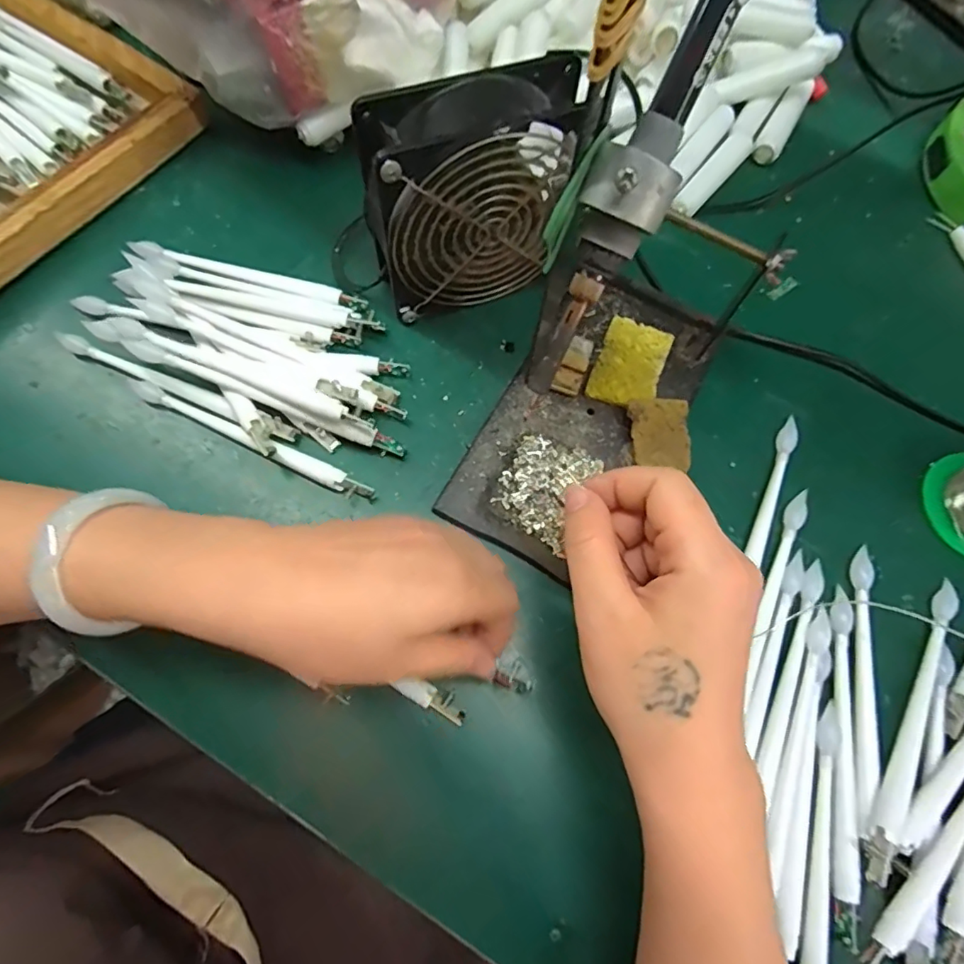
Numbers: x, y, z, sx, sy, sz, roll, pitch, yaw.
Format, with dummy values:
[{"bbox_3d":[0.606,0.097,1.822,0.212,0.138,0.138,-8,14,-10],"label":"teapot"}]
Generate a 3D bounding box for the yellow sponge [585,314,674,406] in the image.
[{"bbox_3d":[0.089,-0.071,0.326,0.037,0.004,0.056,22,72,5],"label":"yellow sponge"}]

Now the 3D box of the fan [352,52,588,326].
[{"bbox_3d":[-0.005,-0.152,0.299,0.118,0.115,0.046,-15,73,-7],"label":"fan"}]

